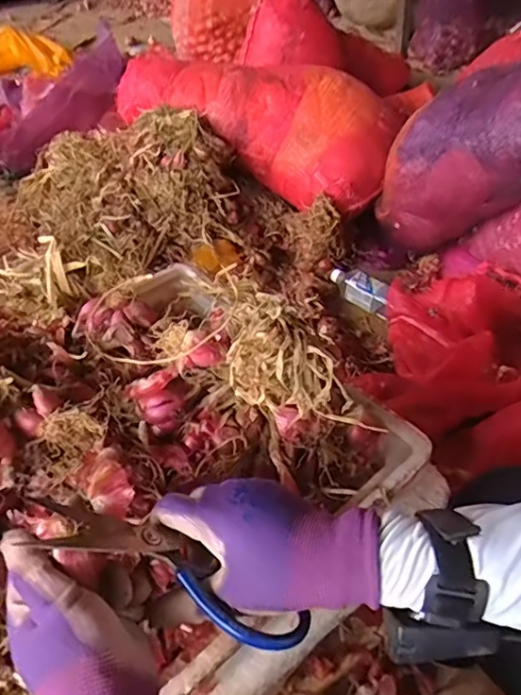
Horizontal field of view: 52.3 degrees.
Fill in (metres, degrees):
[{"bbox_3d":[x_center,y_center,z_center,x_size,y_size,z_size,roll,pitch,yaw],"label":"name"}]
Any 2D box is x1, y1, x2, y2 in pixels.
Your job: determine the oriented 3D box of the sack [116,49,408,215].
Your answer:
[{"bbox_3d":[-0.025,-0.604,1.412,0.785,0.241,0.263,26,51,24],"label":"sack"}]

